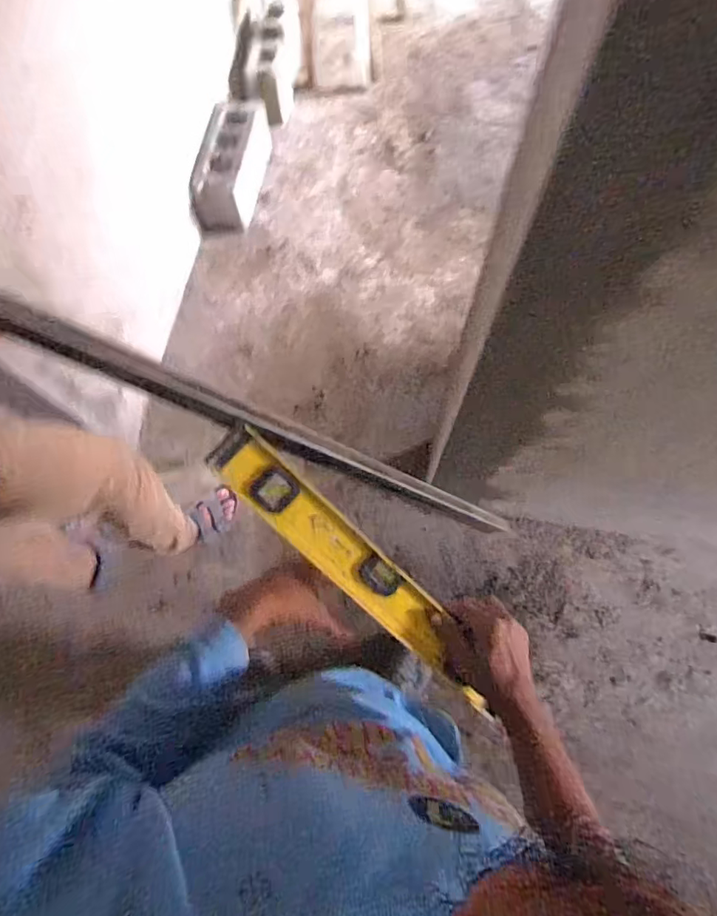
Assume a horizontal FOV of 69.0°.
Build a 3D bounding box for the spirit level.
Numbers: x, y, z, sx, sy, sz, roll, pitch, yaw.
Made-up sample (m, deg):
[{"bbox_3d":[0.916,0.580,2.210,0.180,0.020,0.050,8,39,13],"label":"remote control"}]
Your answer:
[{"bbox_3d":[0.007,0.126,0.572,0.405,0.023,0.058,46,78,-11],"label":"spirit level"}]

